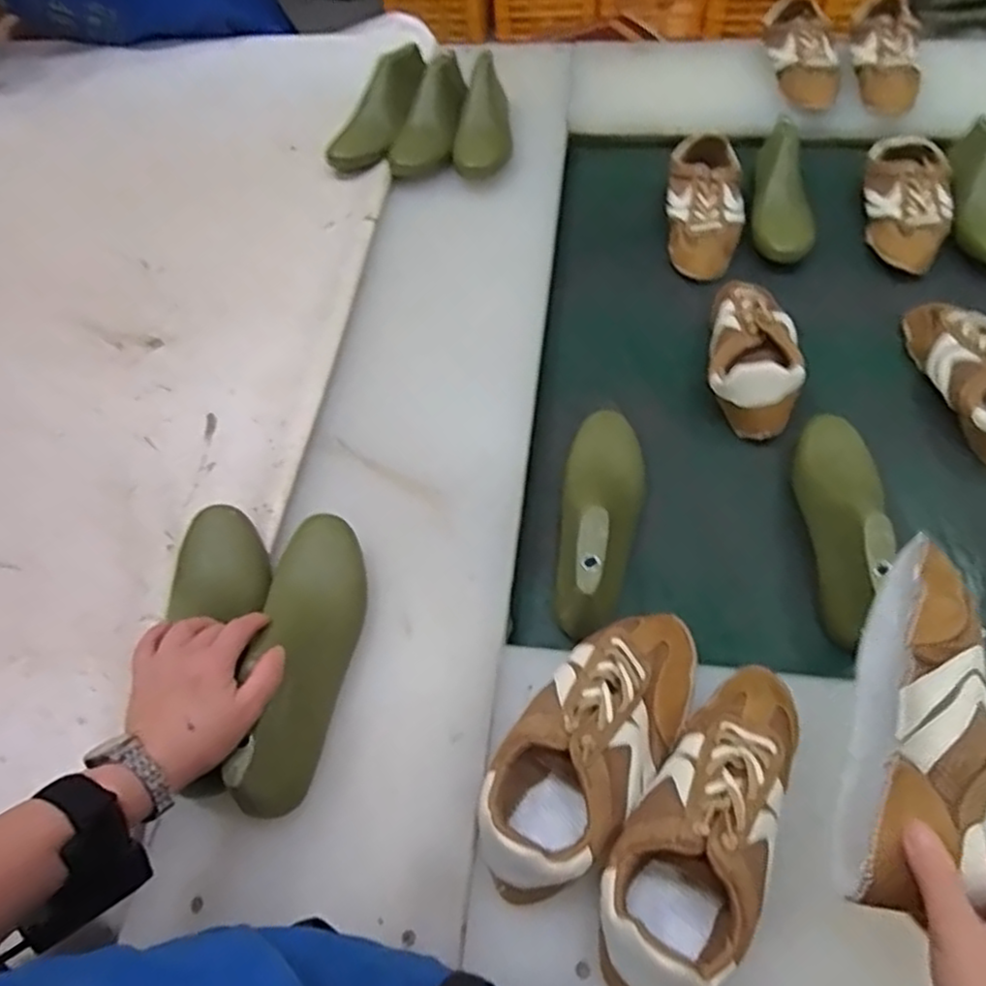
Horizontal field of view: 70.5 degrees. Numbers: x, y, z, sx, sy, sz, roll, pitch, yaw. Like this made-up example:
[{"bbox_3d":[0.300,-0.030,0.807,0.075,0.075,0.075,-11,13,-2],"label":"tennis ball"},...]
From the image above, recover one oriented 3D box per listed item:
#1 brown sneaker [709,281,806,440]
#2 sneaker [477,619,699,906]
[{"bbox_3d":[0.295,-0.168,0.785,0.103,0.069,0.223,7,58,10],"label":"brown sneaker"},{"bbox_3d":[0.075,0.175,0.511,0.099,0.093,0.237,31,65,22],"label":"sneaker"}]

